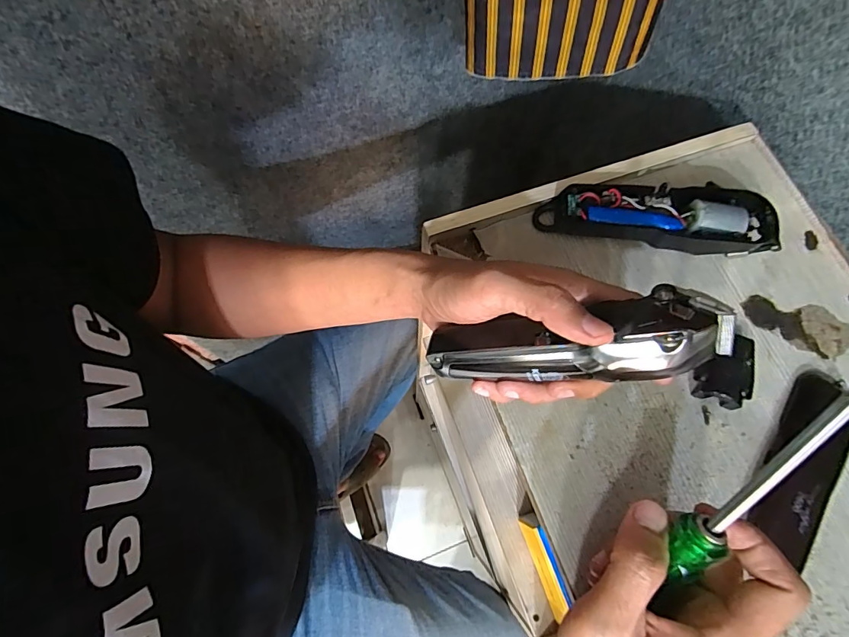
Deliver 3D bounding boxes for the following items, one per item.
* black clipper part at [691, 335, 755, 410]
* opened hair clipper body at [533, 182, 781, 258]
[{"bbox_3d":[0.212,0.035,0.320,0.038,0.015,0.051,24,73,5],"label":"black clipper part"},{"bbox_3d":[0.174,-0.078,0.343,0.164,0.031,0.046,8,72,0],"label":"opened hair clipper body"}]

